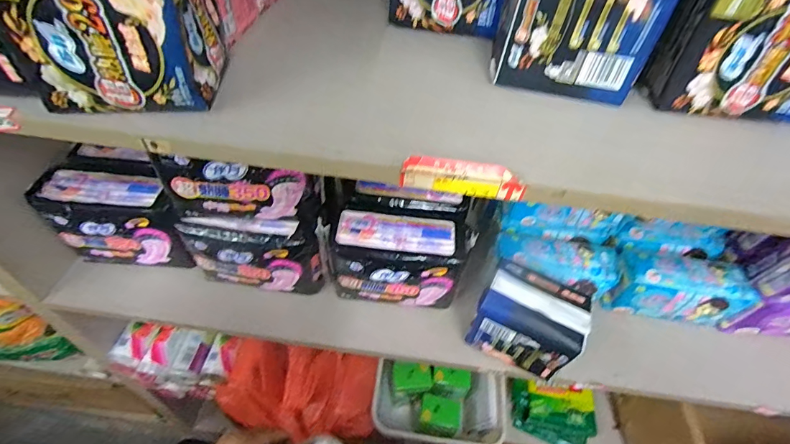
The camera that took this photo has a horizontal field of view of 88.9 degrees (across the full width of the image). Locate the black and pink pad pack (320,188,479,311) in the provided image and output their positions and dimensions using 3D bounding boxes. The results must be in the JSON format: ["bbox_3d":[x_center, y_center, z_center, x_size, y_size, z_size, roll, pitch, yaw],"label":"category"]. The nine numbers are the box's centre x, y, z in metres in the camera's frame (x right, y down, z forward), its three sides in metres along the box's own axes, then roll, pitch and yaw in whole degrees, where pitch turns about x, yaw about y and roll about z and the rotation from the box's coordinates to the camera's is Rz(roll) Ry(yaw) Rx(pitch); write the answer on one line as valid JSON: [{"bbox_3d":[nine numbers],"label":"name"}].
[{"bbox_3d":[0.000,0.040,0.533,0.186,0.124,0.100,6,49,1],"label":"black and pink pad pack"}]

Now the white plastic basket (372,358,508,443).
[{"bbox_3d":[0.073,0.343,0.737,0.224,0.126,0.121,8,49,2],"label":"white plastic basket"}]

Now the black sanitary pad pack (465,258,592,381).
[{"bbox_3d":[0.158,0.117,0.489,0.117,0.107,0.083,21,50,13],"label":"black sanitary pad pack"}]

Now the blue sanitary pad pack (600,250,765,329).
[{"bbox_3d":[0.382,0.091,0.556,0.177,0.083,0.062,9,49,4],"label":"blue sanitary pad pack"}]

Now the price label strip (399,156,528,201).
[{"bbox_3d":[0.049,-0.031,0.287,0.087,0.026,0.009,8,49,3],"label":"price label strip"}]

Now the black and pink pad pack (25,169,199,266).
[{"bbox_3d":[-0.362,-0.004,0.541,0.178,0.121,0.075,3,49,-2],"label":"black and pink pad pack"}]

